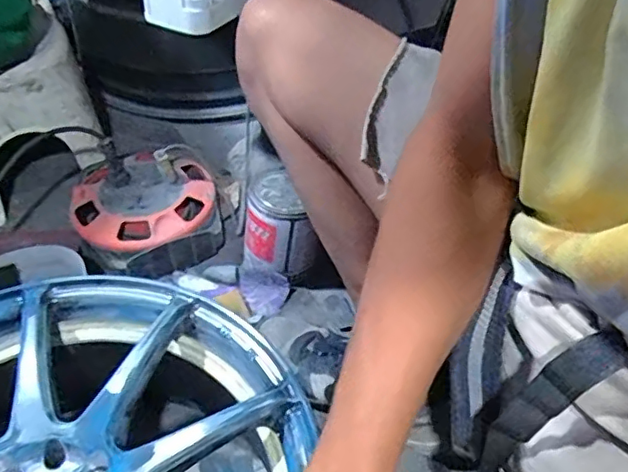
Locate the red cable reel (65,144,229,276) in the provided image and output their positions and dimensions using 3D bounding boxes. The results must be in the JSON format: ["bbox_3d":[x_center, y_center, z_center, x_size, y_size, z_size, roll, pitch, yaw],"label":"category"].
[{"bbox_3d":[-0.240,-0.049,0.845,0.203,0.104,0.198,-21,49,-23],"label":"red cable reel"}]

